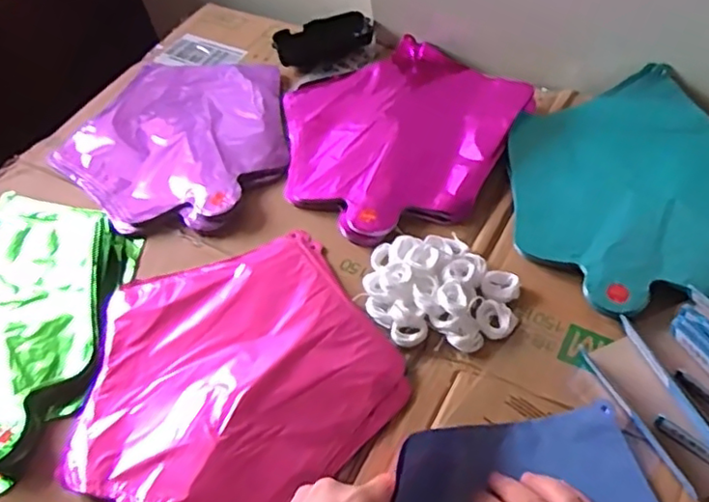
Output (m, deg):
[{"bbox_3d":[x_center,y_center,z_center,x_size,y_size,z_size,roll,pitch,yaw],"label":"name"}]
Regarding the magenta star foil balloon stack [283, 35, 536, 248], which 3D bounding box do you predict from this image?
[{"bbox_3d":[0.033,-0.121,0.601,0.225,0.021,0.229,34,60,29],"label":"magenta star foil balloon stack"}]

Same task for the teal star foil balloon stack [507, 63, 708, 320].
[{"bbox_3d":[0.234,-0.057,0.522,0.215,0.025,0.213,-28,54,-13],"label":"teal star foil balloon stack"}]

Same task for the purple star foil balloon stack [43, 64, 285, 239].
[{"bbox_3d":[-0.183,-0.117,0.635,0.224,0.021,0.254,-12,52,-1],"label":"purple star foil balloon stack"}]

